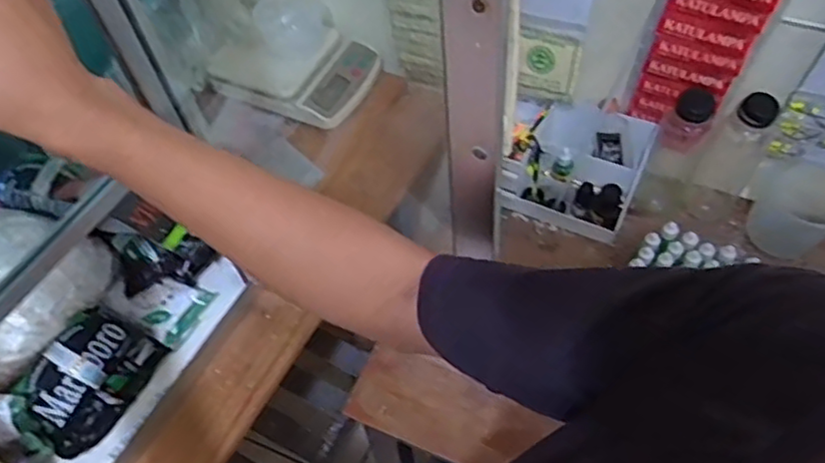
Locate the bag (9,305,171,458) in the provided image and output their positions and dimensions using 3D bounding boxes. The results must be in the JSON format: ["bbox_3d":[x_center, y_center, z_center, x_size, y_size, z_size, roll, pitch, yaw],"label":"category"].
[{"bbox_3d":[-0.325,0.140,0.644,0.092,0.062,0.135,25,60,19],"label":"bag"}]

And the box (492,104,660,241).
[{"bbox_3d":[0.228,-0.089,0.908,0.181,0.096,0.144,16,58,14],"label":"box"}]

